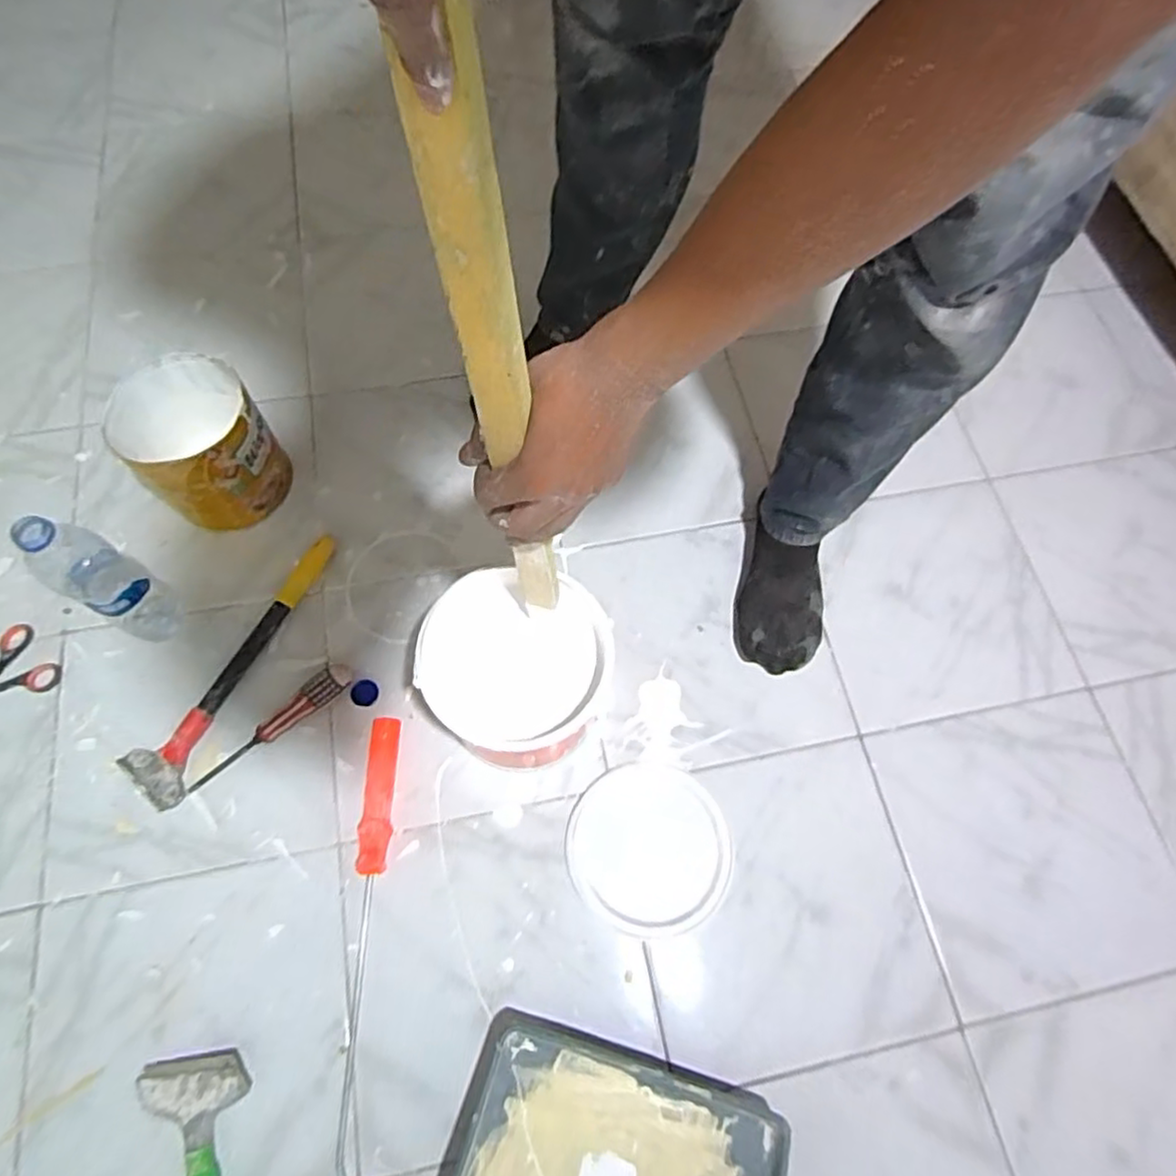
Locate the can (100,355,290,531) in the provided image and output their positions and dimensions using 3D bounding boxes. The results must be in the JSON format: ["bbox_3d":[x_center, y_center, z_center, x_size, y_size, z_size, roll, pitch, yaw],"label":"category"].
[{"bbox_3d":[-0.461,-0.177,0.832,0.133,0.164,0.167,-34,73,-14],"label":"can"}]

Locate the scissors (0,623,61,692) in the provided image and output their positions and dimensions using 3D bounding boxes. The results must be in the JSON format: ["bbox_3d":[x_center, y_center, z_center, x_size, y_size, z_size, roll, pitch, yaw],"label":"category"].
[{"bbox_3d":[-0.686,0.108,0.795,0.121,0.011,0.094,-38,75,-16],"label":"scissors"}]

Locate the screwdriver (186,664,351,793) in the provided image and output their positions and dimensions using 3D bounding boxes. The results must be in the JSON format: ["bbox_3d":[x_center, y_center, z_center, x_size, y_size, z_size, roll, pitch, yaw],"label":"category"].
[{"bbox_3d":[-0.355,0.155,0.770,0.200,0.031,0.030,-35,74,-15],"label":"screwdriver"}]

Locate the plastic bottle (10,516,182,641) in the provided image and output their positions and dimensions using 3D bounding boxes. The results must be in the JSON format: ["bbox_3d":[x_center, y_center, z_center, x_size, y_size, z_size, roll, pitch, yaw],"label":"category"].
[{"bbox_3d":[-0.508,-0.006,0.725,0.079,0.240,0.067,33,71,10],"label":"plastic bottle"}]

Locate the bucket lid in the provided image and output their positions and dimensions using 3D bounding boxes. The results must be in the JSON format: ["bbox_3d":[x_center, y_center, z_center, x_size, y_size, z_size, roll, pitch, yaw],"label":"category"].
[{"bbox_3d":[0.066,0.282,0.752,0.174,0.009,0.171,1,68,-2],"label":"bucket lid"}]

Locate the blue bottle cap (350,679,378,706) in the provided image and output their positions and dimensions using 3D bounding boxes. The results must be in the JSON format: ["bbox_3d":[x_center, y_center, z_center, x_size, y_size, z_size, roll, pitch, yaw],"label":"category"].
[{"bbox_3d":[-0.259,0.122,0.798,0.028,0.010,0.030,1,68,-2],"label":"blue bottle cap"}]

